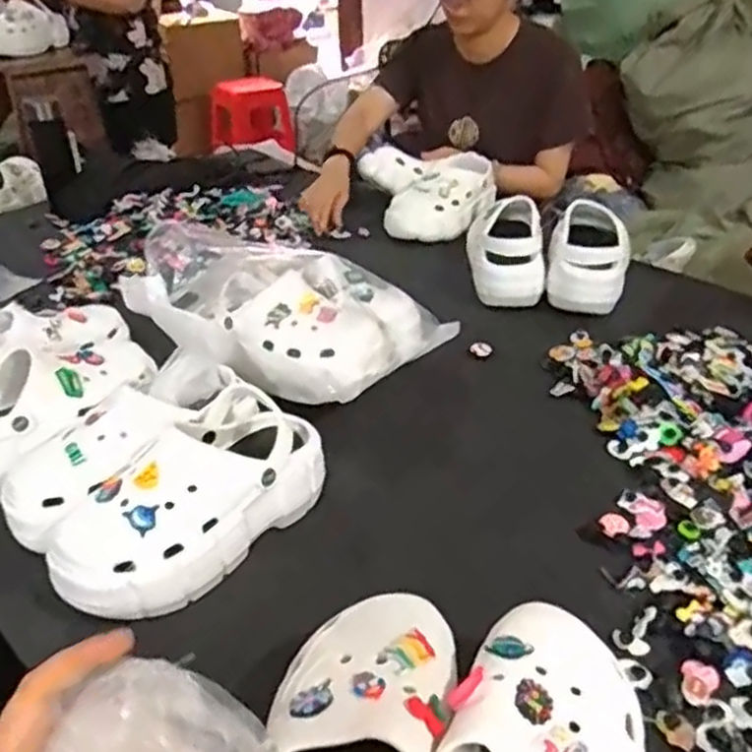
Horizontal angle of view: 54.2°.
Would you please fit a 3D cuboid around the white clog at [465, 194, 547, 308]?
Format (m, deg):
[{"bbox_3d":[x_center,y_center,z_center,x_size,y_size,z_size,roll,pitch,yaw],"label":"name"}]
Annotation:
[{"bbox_3d":[0.187,-0.180,1.071,0.106,0.106,0.161,-1,33,1],"label":"white clog"}]

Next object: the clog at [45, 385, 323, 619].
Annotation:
[{"bbox_3d":[-0.159,0.104,0.638,0.109,0.094,0.245,24,40,34],"label":"clog"}]

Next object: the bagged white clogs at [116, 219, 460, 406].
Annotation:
[{"bbox_3d":[-0.101,-0.091,0.912,0.315,0.124,0.251,19,38,28],"label":"bagged white clogs"}]

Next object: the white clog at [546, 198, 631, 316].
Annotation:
[{"bbox_3d":[0.303,-0.173,1.048,0.108,0.106,0.161,7,34,13],"label":"white clog"}]

